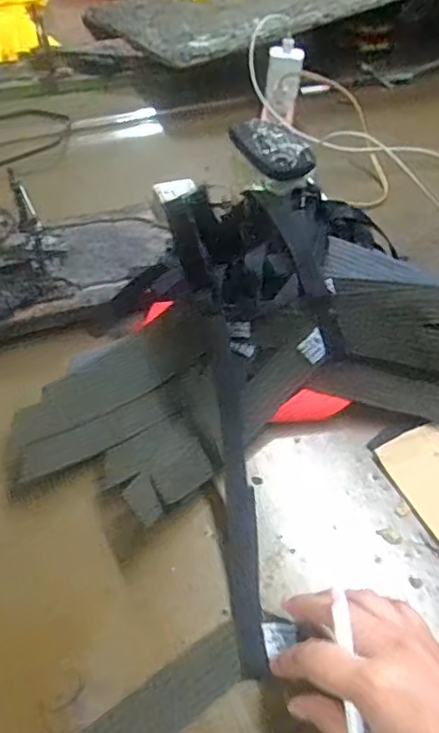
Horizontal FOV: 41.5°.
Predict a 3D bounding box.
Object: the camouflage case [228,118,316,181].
[{"bbox_3d":[0.048,-0.213,0.557,0.048,0.022,0.092,-26,53,-24],"label":"camouflage case"}]

